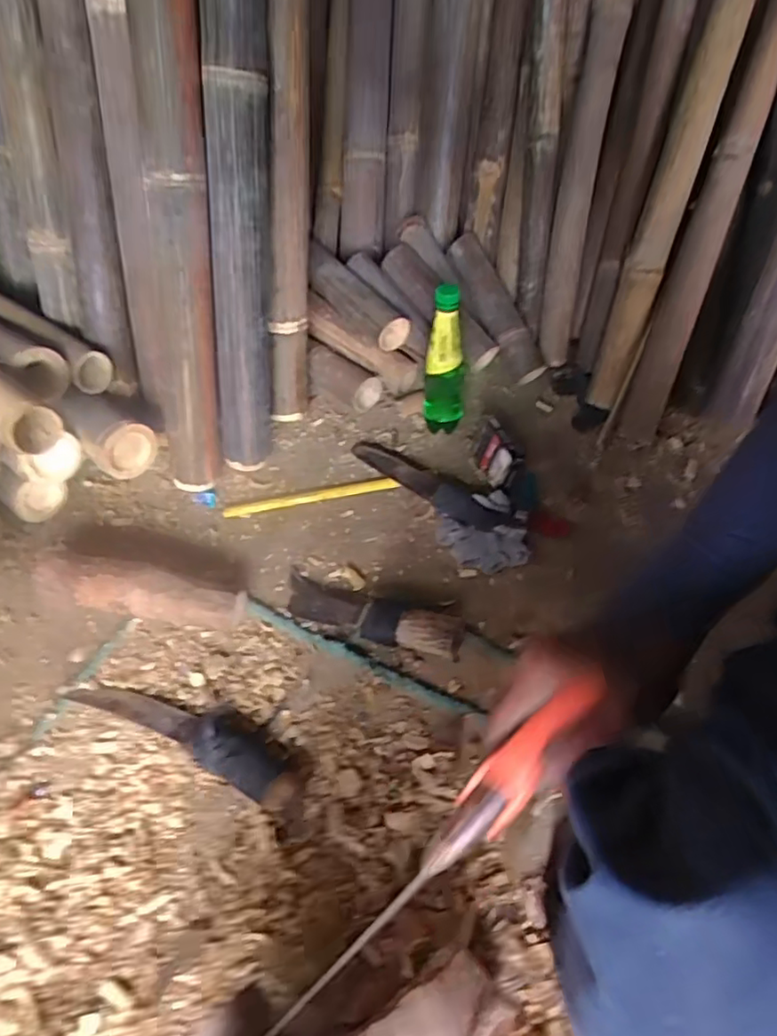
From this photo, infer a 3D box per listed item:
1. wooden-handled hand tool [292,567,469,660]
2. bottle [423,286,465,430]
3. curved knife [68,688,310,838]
[{"bbox_3d":[-0.026,0.109,0.722,0.229,0.045,0.064,16,55,17],"label":"wooden-handled hand tool"},{"bbox_3d":[0.076,-0.216,0.850,0.055,0.226,0.067,1,52,5],"label":"bottle"},{"bbox_3d":[-0.202,0.222,0.650,0.298,0.033,0.074,23,57,21],"label":"curved knife"}]

